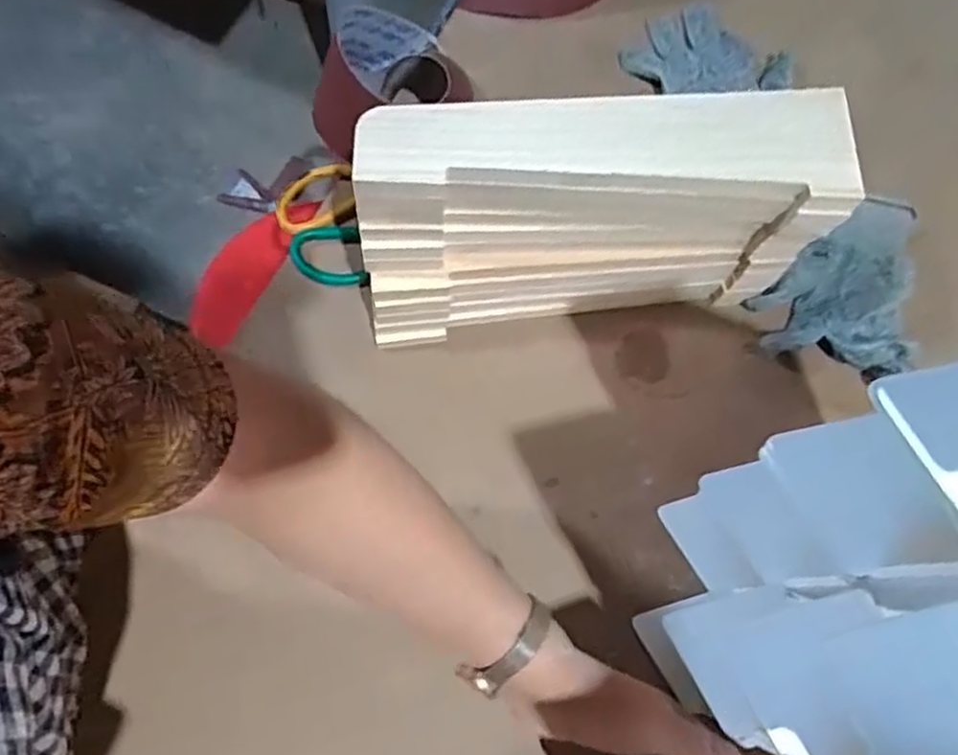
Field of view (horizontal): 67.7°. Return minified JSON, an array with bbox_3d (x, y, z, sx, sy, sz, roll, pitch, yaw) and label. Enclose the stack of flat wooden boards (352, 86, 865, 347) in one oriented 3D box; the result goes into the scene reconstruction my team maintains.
[{"bbox_3d":[0.072,-0.106,0.495,0.305,0.174,0.087,-7,72,-3],"label":"stack of flat wooden boards"}]

